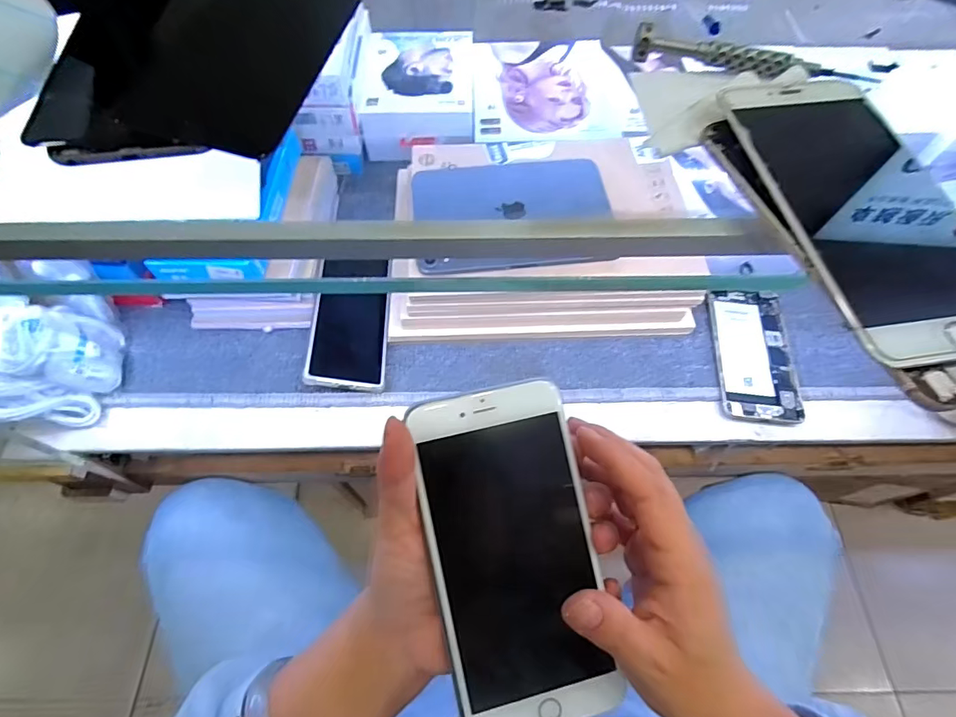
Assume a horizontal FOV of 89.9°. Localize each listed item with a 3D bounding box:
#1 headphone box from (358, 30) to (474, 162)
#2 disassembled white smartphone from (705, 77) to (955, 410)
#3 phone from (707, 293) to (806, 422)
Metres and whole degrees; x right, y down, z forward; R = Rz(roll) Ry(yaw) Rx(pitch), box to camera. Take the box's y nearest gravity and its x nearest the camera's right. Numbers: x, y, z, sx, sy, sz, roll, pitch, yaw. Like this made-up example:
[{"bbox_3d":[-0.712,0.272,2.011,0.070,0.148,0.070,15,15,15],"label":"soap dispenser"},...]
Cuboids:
[{"bbox_3d":[-0.075,-0.350,0.629,0.137,0.062,0.190,-1,62,0],"label":"headphone box"},{"bbox_3d":[0.165,-0.062,0.204,0.080,0.013,0.163,-12,63,-6],"label":"disassembled white smartphone"},{"bbox_3d":[0.285,-0.007,0.496,0.077,0.004,0.151,5,62,3],"label":"phone"}]

